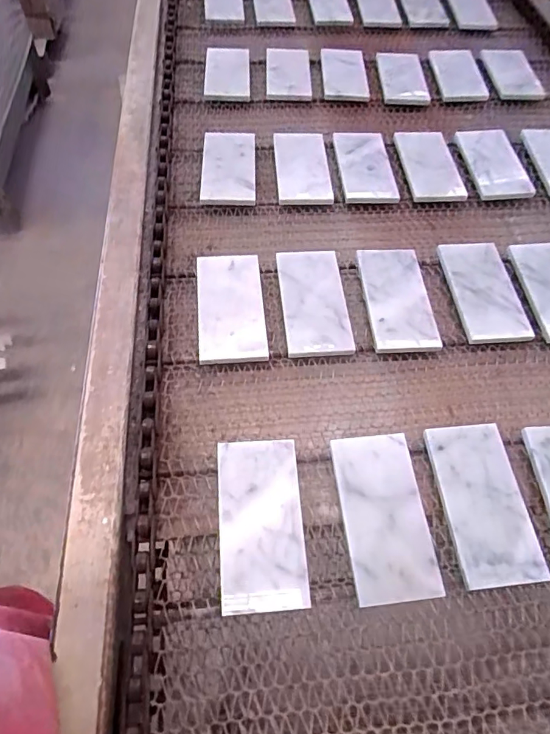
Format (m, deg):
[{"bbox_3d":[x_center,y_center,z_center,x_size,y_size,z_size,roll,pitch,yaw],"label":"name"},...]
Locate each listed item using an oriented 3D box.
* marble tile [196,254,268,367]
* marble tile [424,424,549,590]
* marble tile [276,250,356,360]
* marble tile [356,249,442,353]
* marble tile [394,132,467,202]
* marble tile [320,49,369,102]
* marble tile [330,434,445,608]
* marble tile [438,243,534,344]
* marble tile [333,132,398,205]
[{"bbox_3d":[-0.053,-0.074,0.568,0.077,0.014,0.152,-1,55,-9],"label":"marble tile"},{"bbox_3d":[0.205,0.131,0.469,0.080,0.006,0.154,-4,61,-6],"label":"marble tile"},{"bbox_3d":[0.047,-0.083,0.579,0.075,0.009,0.157,-5,56,-2],"label":"marble tile"},{"bbox_3d":[0.151,-0.088,0.595,0.078,0.014,0.152,-4,55,0],"label":"marble tile"},{"bbox_3d":[0.240,-0.315,0.742,0.081,0.015,0.148,-3,57,-4],"label":"marble tile"},{"bbox_3d":[0.124,-0.531,0.857,0.079,0.011,0.163,1,54,2],"label":"marble tile"},{"bbox_3d":[0.104,0.140,0.455,0.076,0.004,0.152,-6,62,-2],"label":"marble tile"},{"bbox_3d":[0.267,-0.101,0.612,0.077,0.008,0.156,-4,59,0],"label":"marble tile"},{"bbox_3d":[0.135,-0.306,0.725,0.078,0.018,0.143,-2,57,-4],"label":"marble tile"}]

